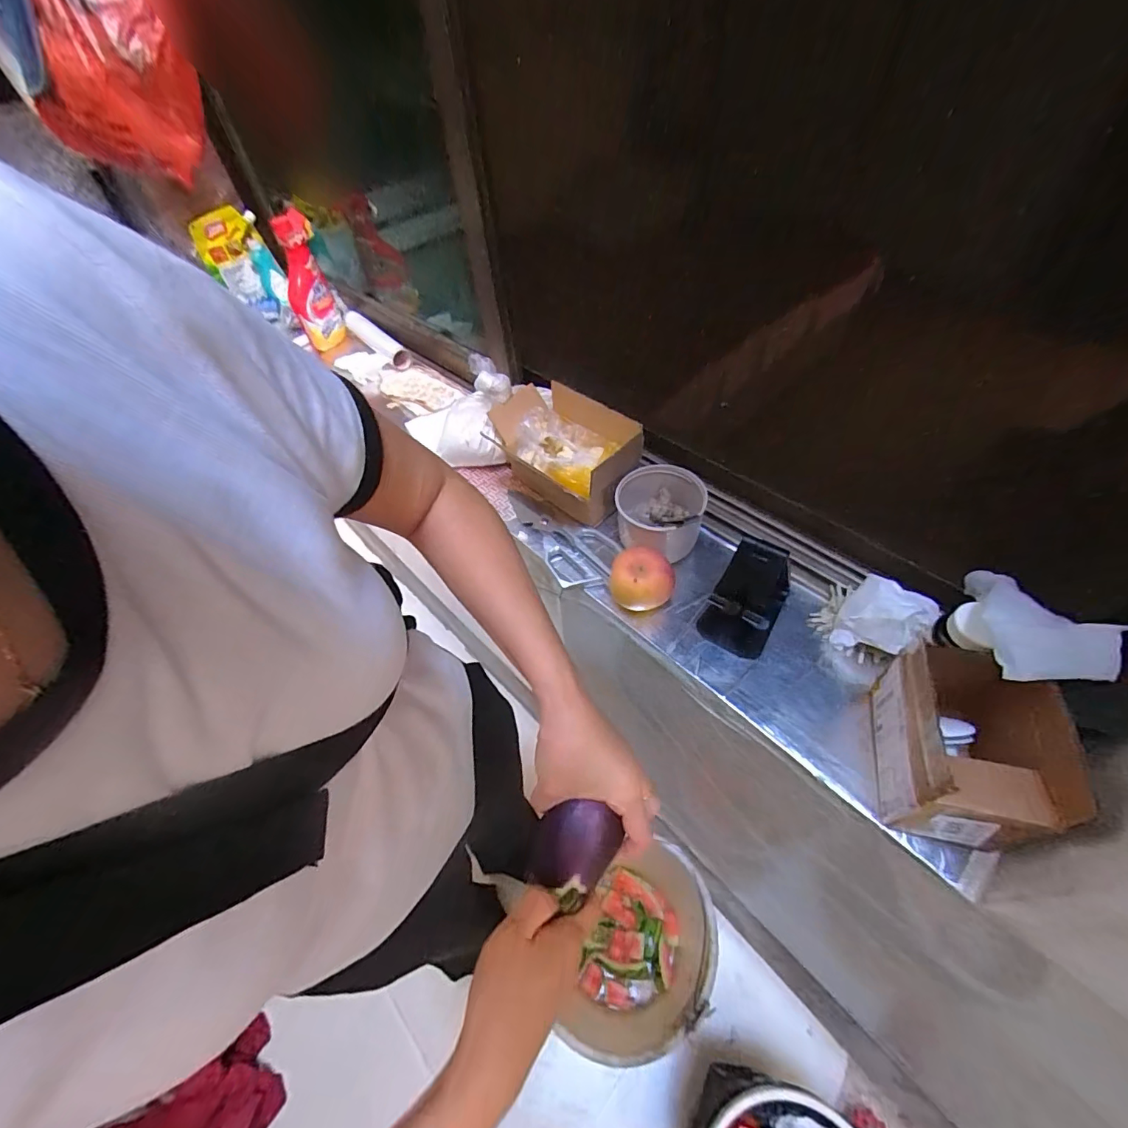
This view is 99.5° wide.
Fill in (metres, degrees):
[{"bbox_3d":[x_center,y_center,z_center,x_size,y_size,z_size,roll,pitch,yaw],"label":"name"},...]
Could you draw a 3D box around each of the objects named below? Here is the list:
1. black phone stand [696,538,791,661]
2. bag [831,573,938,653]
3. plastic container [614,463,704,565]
[{"bbox_3d":[0.194,0.038,0.513,0.074,0.128,0.059,24,57,23],"label":"black phone stand"},{"bbox_3d":[0.334,0.055,0.500,0.070,0.067,0.073,32,61,27],"label":"bag"},{"bbox_3d":[0.119,-0.059,0.615,0.098,0.097,0.094,-3,51,4],"label":"plastic container"}]

